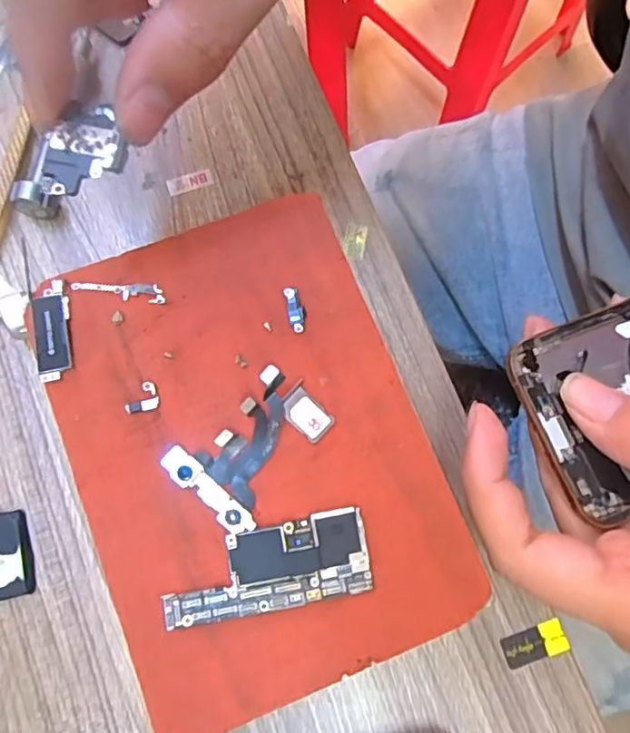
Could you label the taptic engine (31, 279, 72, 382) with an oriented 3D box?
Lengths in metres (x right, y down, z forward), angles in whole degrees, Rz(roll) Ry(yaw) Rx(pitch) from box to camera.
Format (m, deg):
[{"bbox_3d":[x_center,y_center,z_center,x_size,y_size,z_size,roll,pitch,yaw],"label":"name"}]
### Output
[{"bbox_3d":[-0.091,-0.013,0.212,0.012,0.004,0.036,-10,77,-4],"label":"taptic engine"}]

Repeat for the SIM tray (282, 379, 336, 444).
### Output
[{"bbox_3d":[-0.003,0.016,0.208,0.012,0.004,0.019,-43,81,-10],"label":"SIM tray"}]

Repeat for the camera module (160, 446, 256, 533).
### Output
[{"bbox_3d":[-0.035,0.041,0.199,0.037,0.004,0.009,41,79,8],"label":"camera module"}]

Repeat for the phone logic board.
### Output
[{"bbox_3d":[-0.015,0.065,0.195,0.066,0.004,0.026,-12,77,-4],"label":"phone logic board"}]

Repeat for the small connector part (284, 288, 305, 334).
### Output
[{"bbox_3d":[-0.007,-0.021,0.215,0.006,0.004,0.017,-9,77,-3],"label":"small connector part"}]

